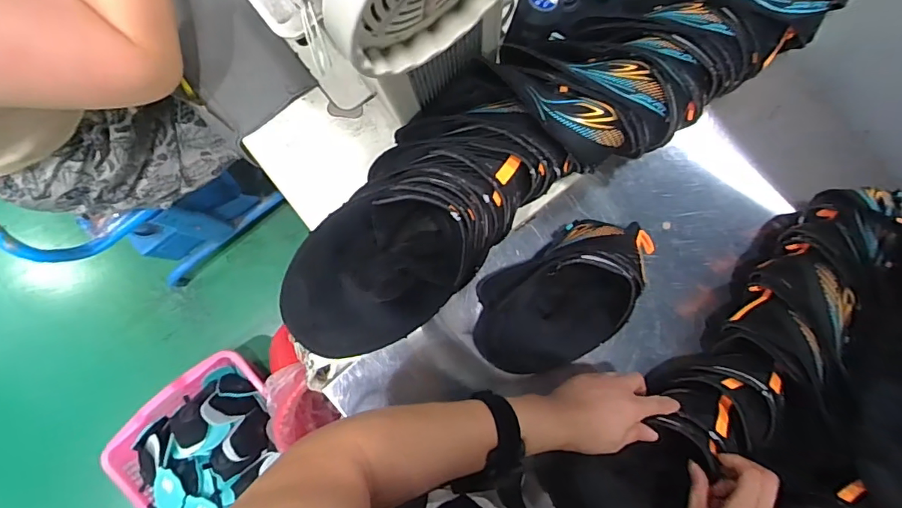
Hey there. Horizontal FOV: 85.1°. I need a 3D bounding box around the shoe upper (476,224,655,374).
[{"bbox_3d":[0.139,0.050,0.569,0.232,0.098,0.136,-32,88,-6],"label":"shoe upper"}]

